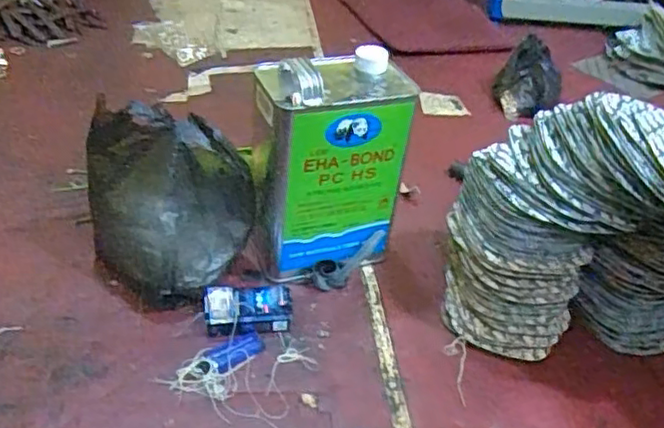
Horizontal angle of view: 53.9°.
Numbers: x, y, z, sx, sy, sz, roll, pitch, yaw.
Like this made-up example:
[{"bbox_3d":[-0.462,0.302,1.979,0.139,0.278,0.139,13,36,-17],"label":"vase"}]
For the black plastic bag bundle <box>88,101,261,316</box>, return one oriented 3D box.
[{"bbox_3d":[-0.189,-0.013,0.746,0.154,0.201,0.136,28,42,26],"label":"black plastic bag bundle"}]

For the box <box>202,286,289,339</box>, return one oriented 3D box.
[{"bbox_3d":[-0.094,0.105,0.735,0.094,0.016,0.064,-3,38,-11],"label":"box"}]

